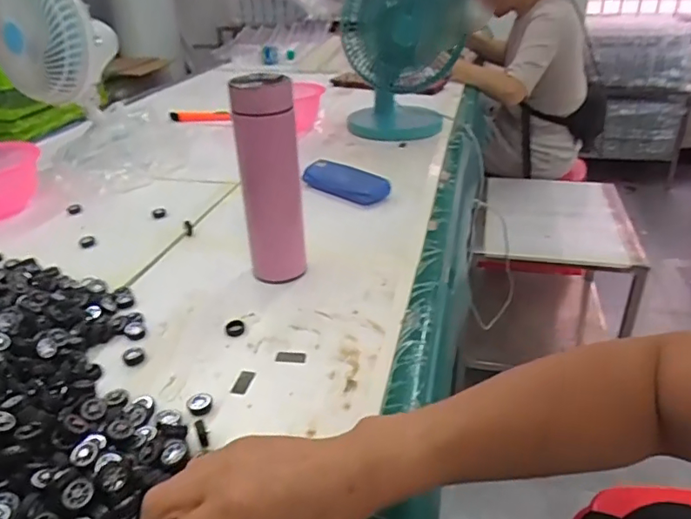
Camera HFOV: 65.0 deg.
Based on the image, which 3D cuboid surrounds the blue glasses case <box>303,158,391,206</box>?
[{"bbox_3d":[-0.004,-0.117,0.831,0.148,0.036,0.053,23,37,34],"label":"blue glasses case"}]

